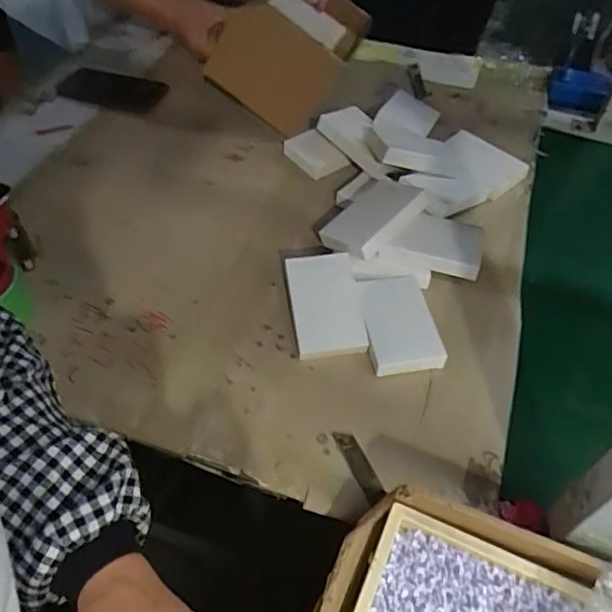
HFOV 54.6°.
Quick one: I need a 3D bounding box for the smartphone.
[{"bbox_3d":[-0.311,-0.347,0.958,0.159,0.008,0.077,14,64,4],"label":"smartphone"}]

